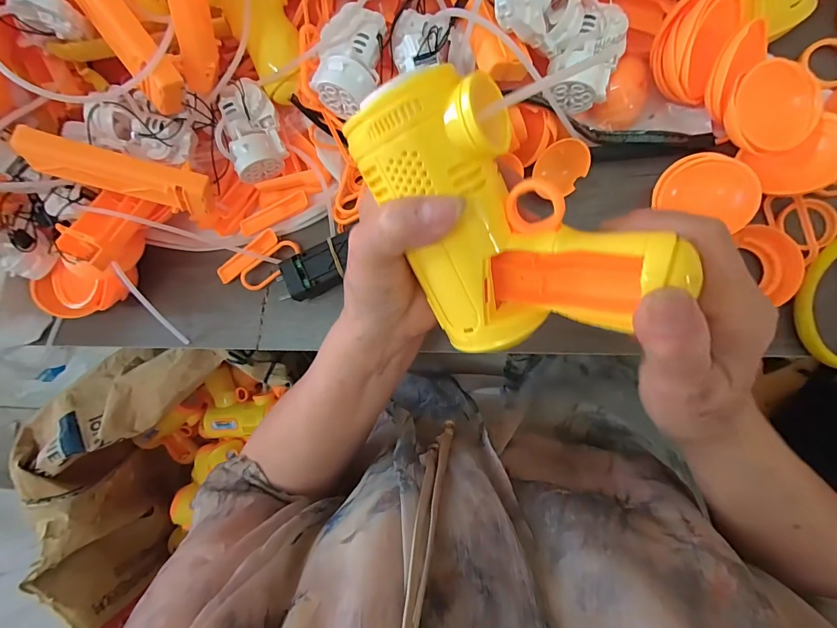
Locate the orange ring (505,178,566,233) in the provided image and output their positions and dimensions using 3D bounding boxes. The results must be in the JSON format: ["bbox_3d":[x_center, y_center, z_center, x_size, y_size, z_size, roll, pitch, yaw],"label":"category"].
[{"bbox_3d":[0.051,-0.047,0.168,0.025,0.004,0.022,6,113,34],"label":"orange ring"}]

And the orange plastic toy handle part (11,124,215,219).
[{"bbox_3d":[-0.204,-0.096,0.264,0.110,0.031,0.026,13,89,-17],"label":"orange plastic toy handle part"}]

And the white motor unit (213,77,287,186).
[{"bbox_3d":[-0.125,-0.137,0.291,0.042,0.031,0.064,-22,84,7],"label":"white motor unit"}]

